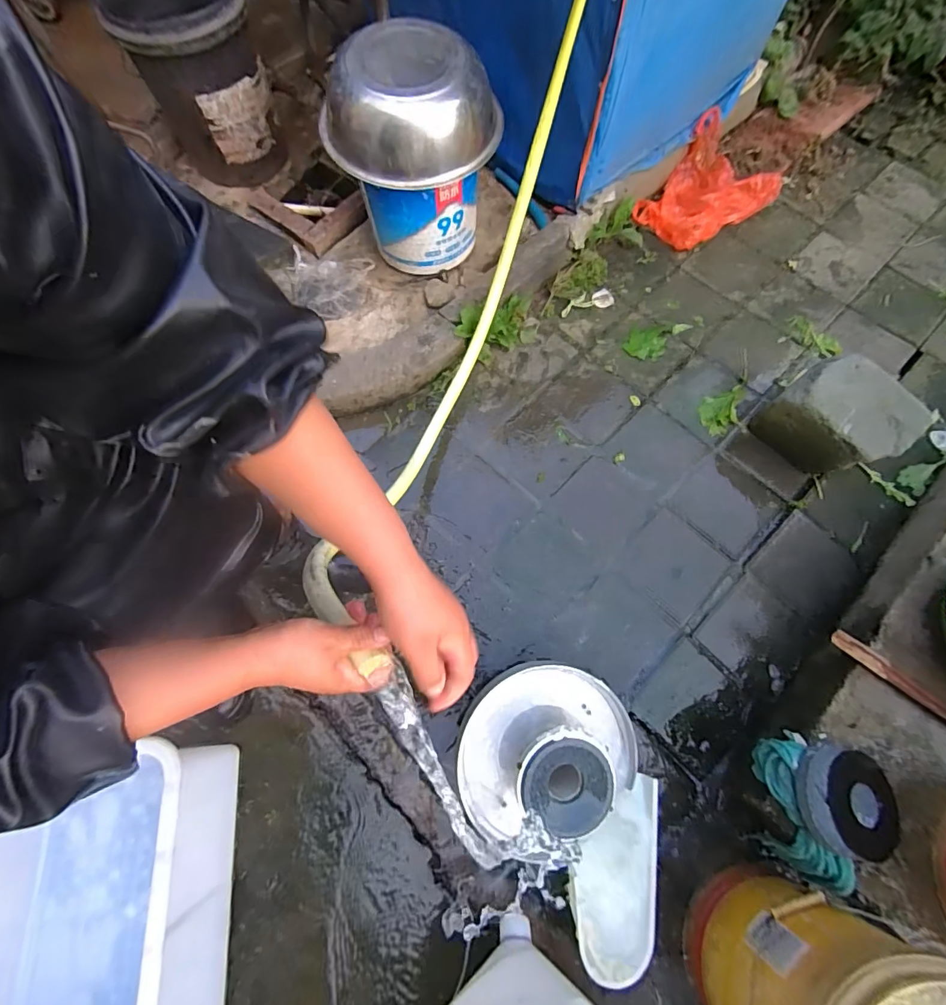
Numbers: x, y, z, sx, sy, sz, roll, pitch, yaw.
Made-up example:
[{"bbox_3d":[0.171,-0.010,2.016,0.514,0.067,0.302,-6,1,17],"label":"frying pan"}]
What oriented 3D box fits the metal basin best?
[{"bbox_3d":[-0.124,-0.723,0.832,0.294,0.127,0.294,0,71,0],"label":"metal basin"}]

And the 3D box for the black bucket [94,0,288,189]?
[{"bbox_3d":[-0.614,-0.990,1.053,0.251,0.307,0.273,0,71,0],"label":"black bucket"}]

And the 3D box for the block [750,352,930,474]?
[{"bbox_3d":[0.723,-0.163,0.914,0.174,0.160,0.215,-36,75,-11],"label":"block"}]

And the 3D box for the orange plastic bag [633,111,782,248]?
[{"bbox_3d":[0.620,-0.807,1.175,0.262,0.088,0.352,37,76,11],"label":"orange plastic bag"}]

